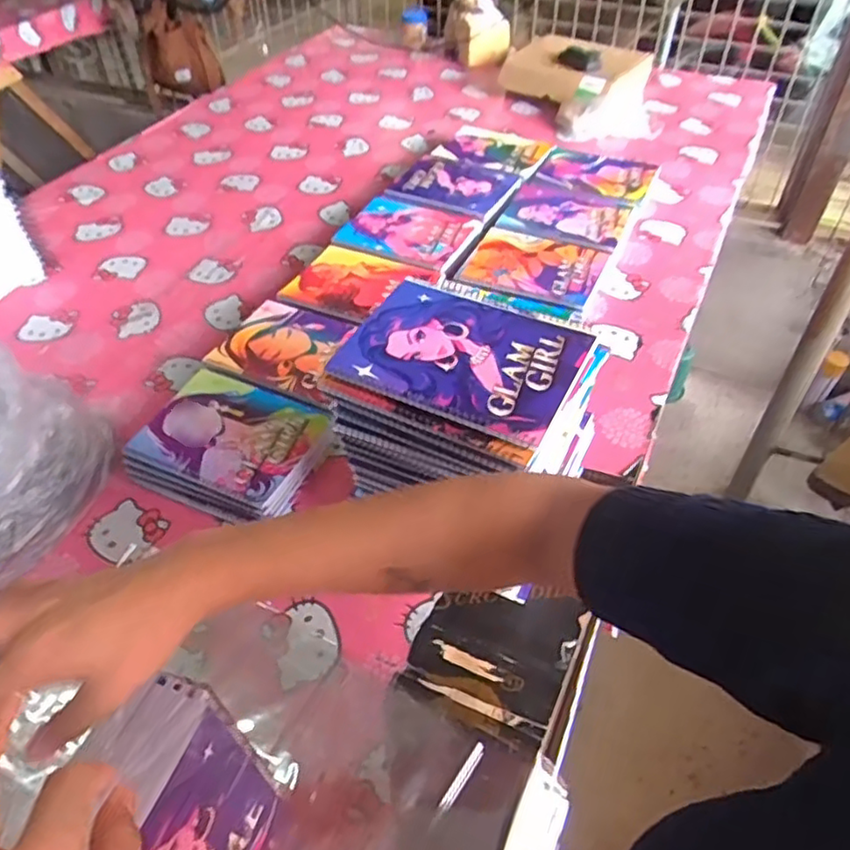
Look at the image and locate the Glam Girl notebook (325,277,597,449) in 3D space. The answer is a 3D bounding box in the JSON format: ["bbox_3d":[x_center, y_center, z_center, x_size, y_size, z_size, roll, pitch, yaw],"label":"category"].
[{"bbox_3d":[0.036,-0.065,0.572,0.190,0.011,0.148,20,49,20],"label":"Glam Girl notebook"}]

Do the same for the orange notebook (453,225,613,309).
[{"bbox_3d":[0.168,-0.244,0.994,0.189,0.011,0.173,17,49,13],"label":"orange notebook"}]

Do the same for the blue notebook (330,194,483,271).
[{"bbox_3d":[-0.025,-0.320,1.063,0.197,0.009,0.172,21,50,19],"label":"blue notebook"}]

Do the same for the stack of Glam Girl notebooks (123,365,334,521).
[{"bbox_3d":[-0.225,0.024,0.775,0.211,0.049,0.167,18,49,17],"label":"stack of Glam Girl notebooks"}]

